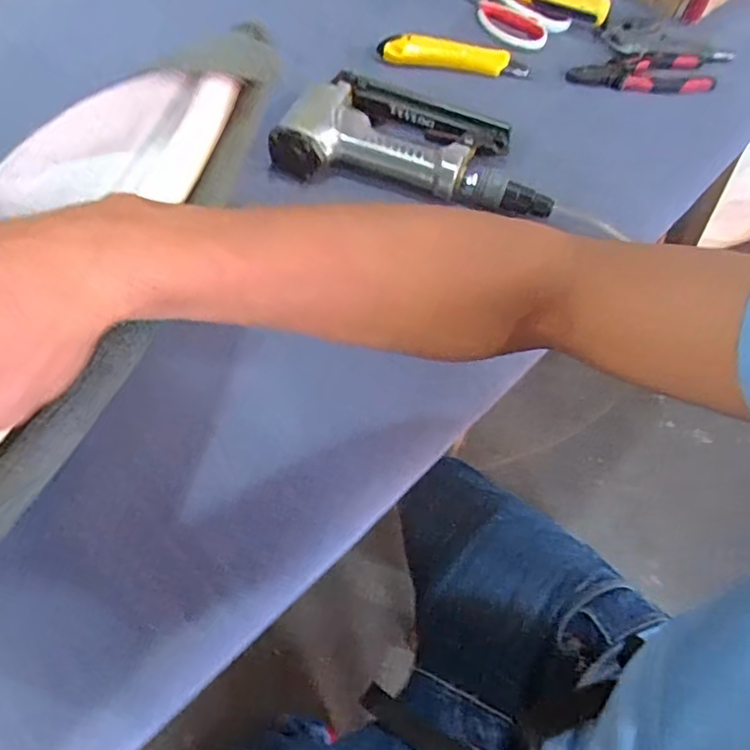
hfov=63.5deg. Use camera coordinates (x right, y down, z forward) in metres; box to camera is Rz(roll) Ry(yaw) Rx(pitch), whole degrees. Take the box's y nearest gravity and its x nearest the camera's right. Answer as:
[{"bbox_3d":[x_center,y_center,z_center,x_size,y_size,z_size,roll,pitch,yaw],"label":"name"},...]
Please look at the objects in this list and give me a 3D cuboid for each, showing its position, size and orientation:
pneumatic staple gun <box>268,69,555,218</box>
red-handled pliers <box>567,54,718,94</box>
[{"bbox_3d":[0.038,-0.219,0.557,0.248,0.043,0.125,11,60,4],"label":"pneumatic staple gun"},{"bbox_3d":[0.271,-0.304,0.617,0.151,0.018,0.051,-1,60,-3],"label":"red-handled pliers"}]

